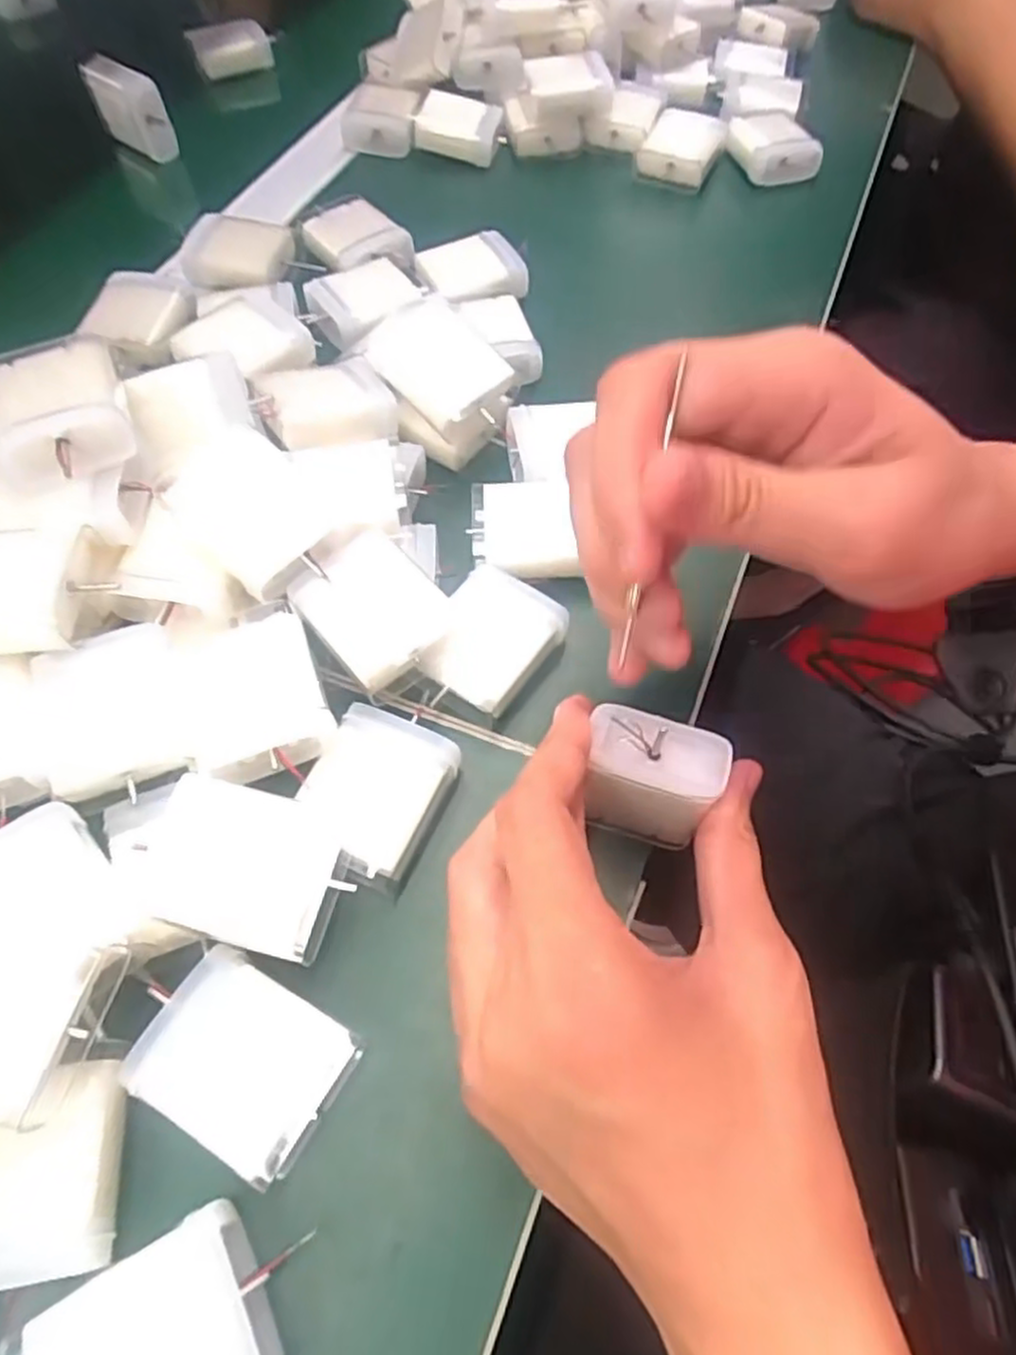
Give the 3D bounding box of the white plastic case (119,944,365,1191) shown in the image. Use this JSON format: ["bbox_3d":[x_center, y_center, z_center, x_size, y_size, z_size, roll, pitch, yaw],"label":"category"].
[{"bbox_3d":[-0.070,0.106,0.210,0.052,0.025,0.040,26,64,16],"label":"white plastic case"}]

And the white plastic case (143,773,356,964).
[{"bbox_3d":[-0.074,0.053,0.215,0.053,0.011,0.041,12,60,8],"label":"white plastic case"}]

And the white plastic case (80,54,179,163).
[{"bbox_3d":[-0.235,-0.351,0.470,0.066,0.042,0.017,36,67,20],"label":"white plastic case"}]

